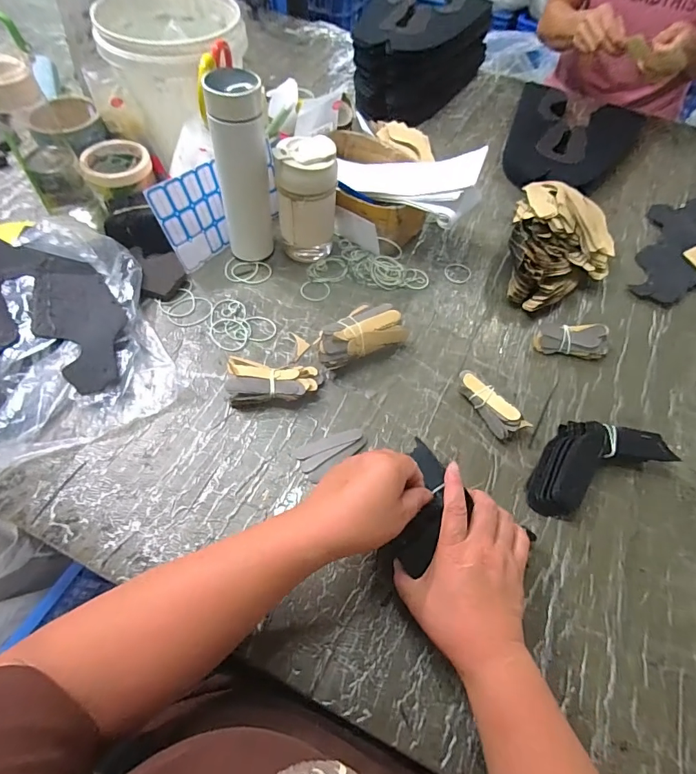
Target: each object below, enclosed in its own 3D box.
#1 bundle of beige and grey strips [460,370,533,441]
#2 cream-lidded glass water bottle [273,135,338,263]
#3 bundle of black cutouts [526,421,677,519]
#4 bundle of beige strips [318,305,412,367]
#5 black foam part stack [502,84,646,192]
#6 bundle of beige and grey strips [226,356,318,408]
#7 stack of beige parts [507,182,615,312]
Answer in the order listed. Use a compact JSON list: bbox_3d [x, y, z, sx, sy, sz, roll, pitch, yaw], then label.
[{"bbox_3d":[0.169,0.023,0.509,0.031,0.033,0.094,-36,66,-23],"label":"bundle of beige and grey strips"},{"bbox_3d":[-0.056,-0.247,0.581,0.079,0.158,0.067,0,58,-4],"label":"cream-lidded glass water bottle"},{"bbox_3d":[0.276,0.081,0.483,0.172,0.031,0.083,-21,62,-16],"label":"bundle of black cutouts"},{"bbox_3d":[0.013,-0.064,0.540,0.118,0.050,0.057,-24,62,-17],"label":"bundle of beige strips"},{"bbox_3d":[0.434,-0.480,0.808,0.232,0.047,0.334,18,59,8],"label":"black foam part stack"},{"bbox_3d":[-0.090,-0.006,0.505,0.103,0.039,0.046,-2,58,-5],"label":"bundle of beige and grey strips"},{"bbox_3d":[0.326,-0.215,0.646,0.155,0.068,0.248,19,59,8],"label":"stack of beige parts"}]

